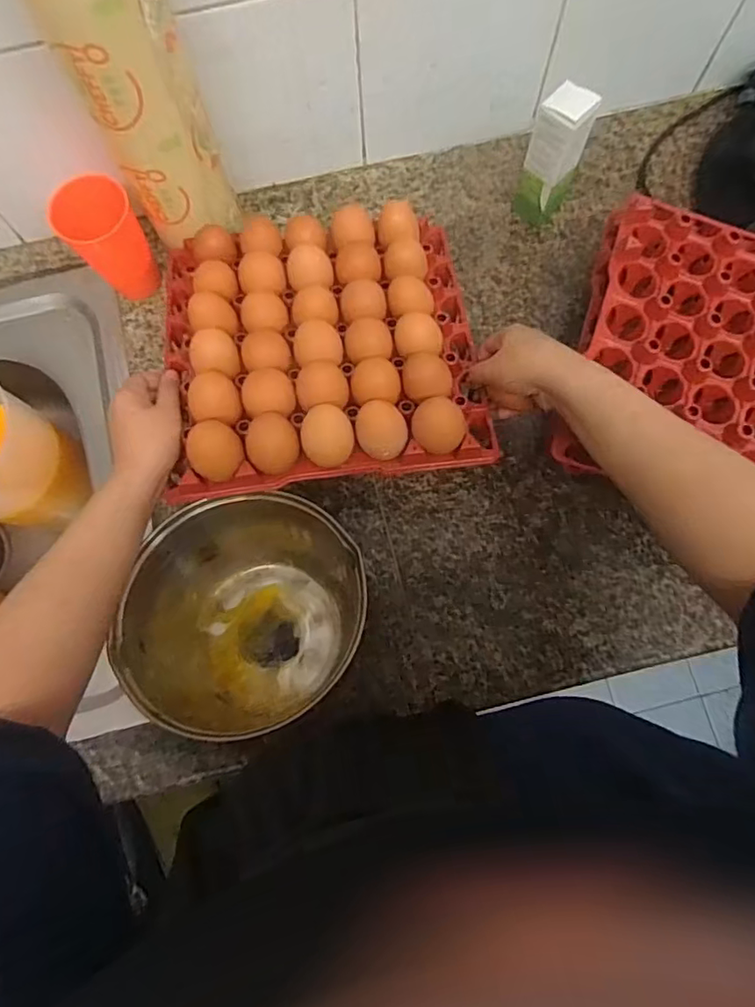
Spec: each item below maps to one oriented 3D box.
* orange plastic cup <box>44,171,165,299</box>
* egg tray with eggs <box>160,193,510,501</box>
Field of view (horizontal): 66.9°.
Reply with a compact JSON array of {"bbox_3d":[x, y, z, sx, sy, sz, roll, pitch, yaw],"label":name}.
[{"bbox_3d":[-0.271,-0.267,0.593,0.072,0.116,0.066,0,78,2],"label":"orange plastic cup"},{"bbox_3d":[-0.054,-0.152,0.524,0.280,0.086,0.275,-9,78,0],"label":"egg tray with eggs"}]

